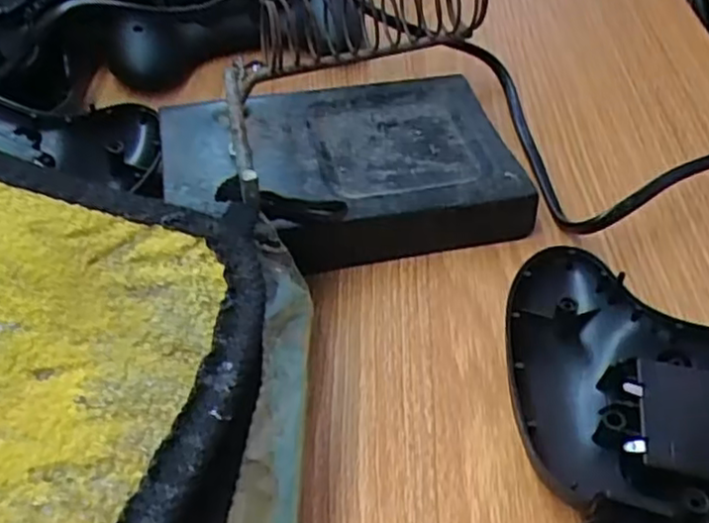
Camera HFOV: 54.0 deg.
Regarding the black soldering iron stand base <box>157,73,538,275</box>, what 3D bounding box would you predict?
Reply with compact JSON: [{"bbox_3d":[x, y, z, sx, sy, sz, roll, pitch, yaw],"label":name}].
[{"bbox_3d":[-0.007,-0.036,0.263,0.122,0.026,0.084,-10,47,-11],"label":"black soldering iron stand base"}]

